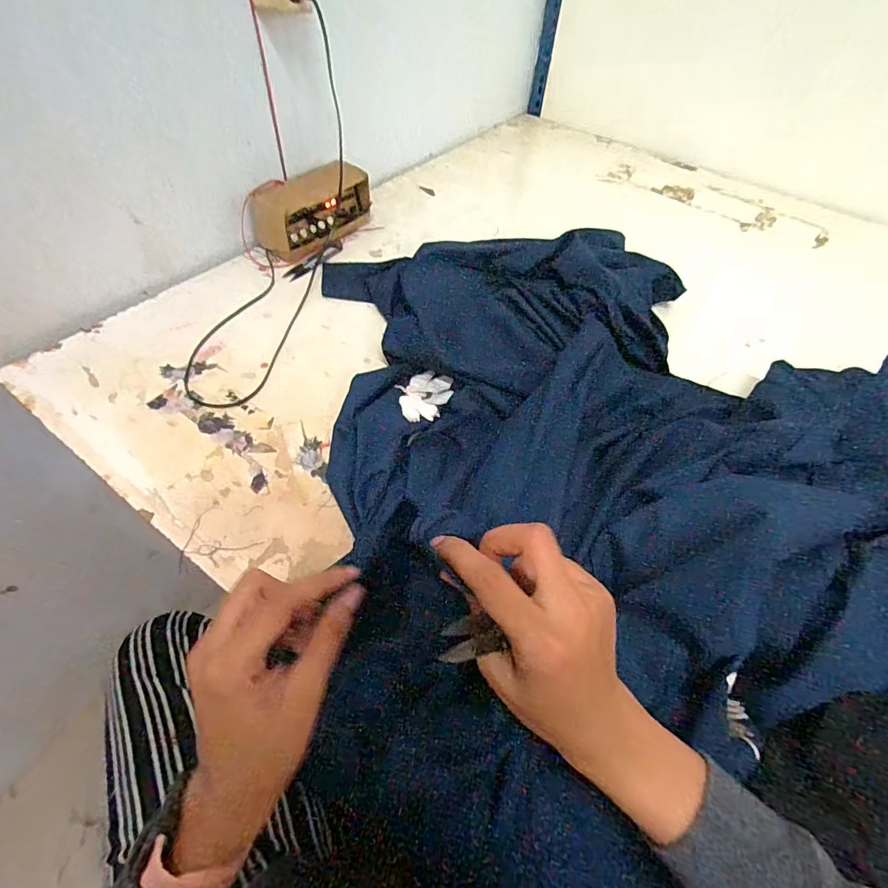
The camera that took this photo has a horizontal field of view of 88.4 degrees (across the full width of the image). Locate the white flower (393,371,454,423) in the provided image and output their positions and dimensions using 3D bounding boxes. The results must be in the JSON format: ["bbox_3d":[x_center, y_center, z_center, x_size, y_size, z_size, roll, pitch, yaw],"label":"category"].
[{"bbox_3d":[-0.024,-0.057,0.531,0.060,0.011,0.085,18,53,8],"label":"white flower"}]

